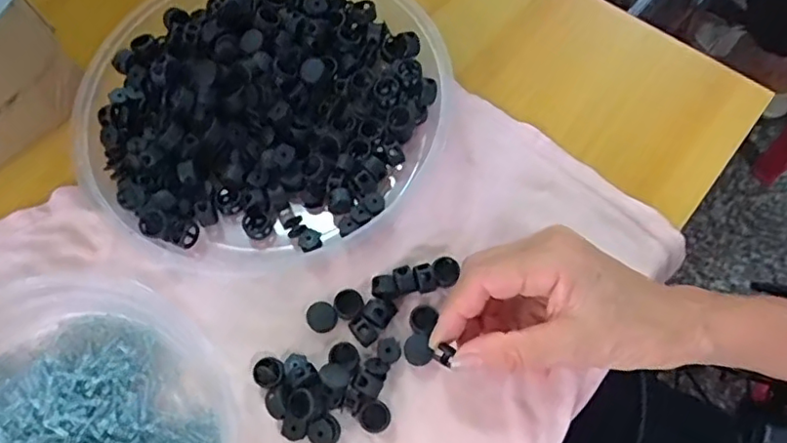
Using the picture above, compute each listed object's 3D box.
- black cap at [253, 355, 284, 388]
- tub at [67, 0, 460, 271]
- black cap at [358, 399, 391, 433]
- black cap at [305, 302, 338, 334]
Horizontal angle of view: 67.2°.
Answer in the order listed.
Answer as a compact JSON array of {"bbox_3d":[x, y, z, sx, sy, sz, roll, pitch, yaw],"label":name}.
[{"bbox_3d":[-0.069,0.085,0.333,0.017,0.011,0.017,-1,65,2],"label":"black cap"},{"bbox_3d":[-0.084,-0.074,0.387,0.209,0.042,0.223,-1,65,2],"label":"tub"},{"bbox_3d":[-0.010,0.106,0.322,0.017,0.004,0.016,36,83,-1],"label":"black cap"},{"bbox_3d":[-0.042,0.056,0.345,0.018,0.009,0.017,-1,65,2],"label":"black cap"}]

